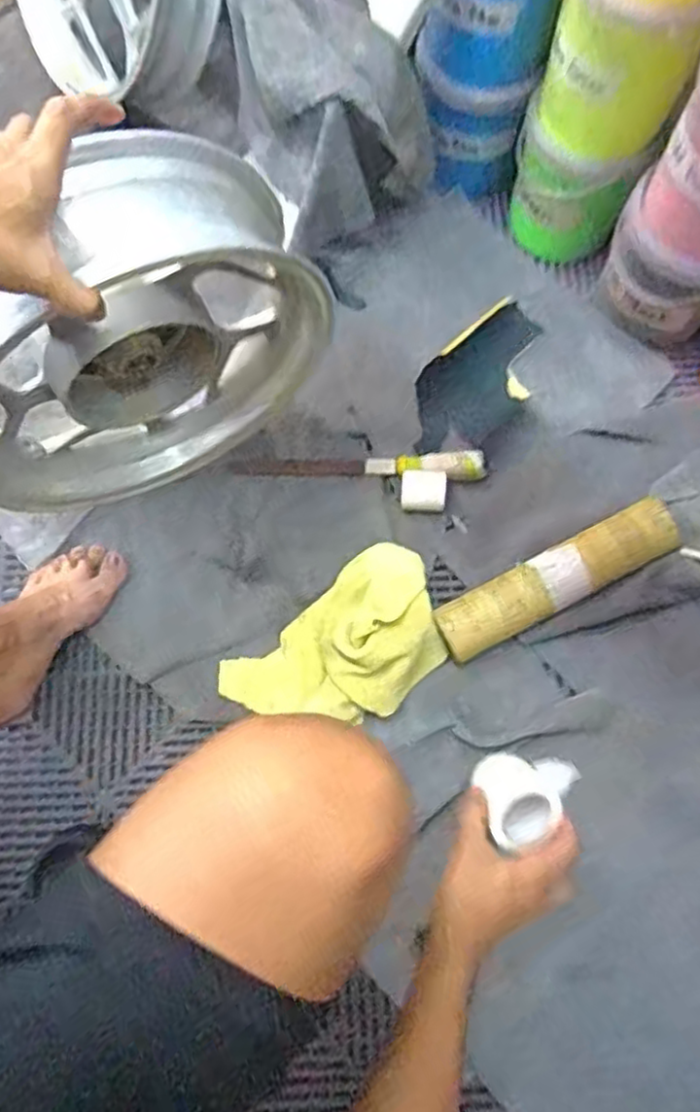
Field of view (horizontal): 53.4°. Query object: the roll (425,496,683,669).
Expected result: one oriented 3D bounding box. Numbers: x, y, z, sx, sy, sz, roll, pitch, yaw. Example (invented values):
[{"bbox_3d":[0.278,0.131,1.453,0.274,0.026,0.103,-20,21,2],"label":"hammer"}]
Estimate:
[{"bbox_3d":[0.232,0.026,0.781,0.292,0.064,0.065,-27,77,-7],"label":"roll"}]

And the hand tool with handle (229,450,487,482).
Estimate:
[{"bbox_3d":[0.010,-0.111,0.844,0.303,0.024,0.029,2,75,1],"label":"hand tool with handle"}]

